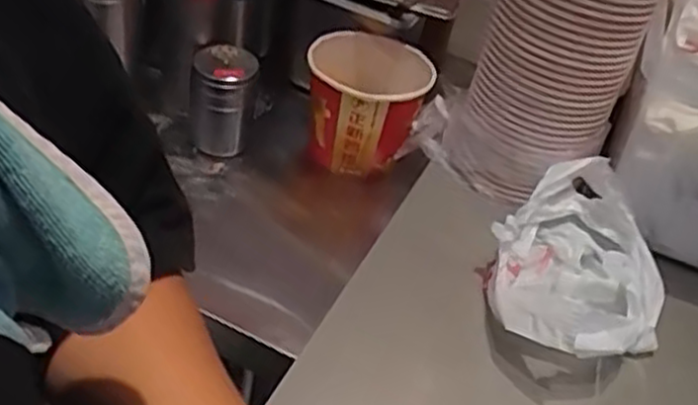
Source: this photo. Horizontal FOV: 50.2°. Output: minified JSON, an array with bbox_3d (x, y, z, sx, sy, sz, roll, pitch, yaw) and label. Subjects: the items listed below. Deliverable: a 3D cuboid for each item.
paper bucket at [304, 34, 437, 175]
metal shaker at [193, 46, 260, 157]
[{"bbox_3d":[0.017,-0.104,0.804,0.123,0.114,0.135,7,40,-6],"label":"paper bucket"},{"bbox_3d":[-0.131,-0.104,0.779,0.063,0.099,0.057,4,41,-10],"label":"metal shaker"}]

